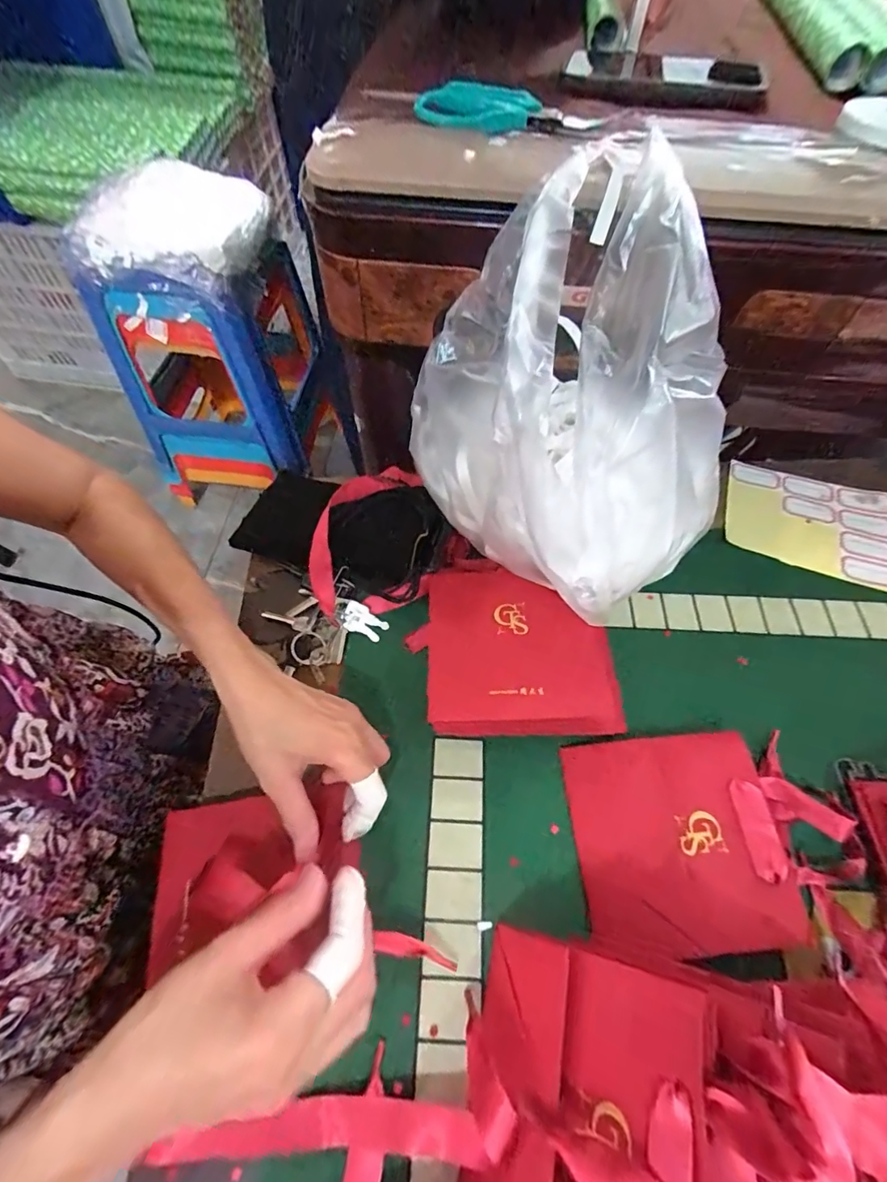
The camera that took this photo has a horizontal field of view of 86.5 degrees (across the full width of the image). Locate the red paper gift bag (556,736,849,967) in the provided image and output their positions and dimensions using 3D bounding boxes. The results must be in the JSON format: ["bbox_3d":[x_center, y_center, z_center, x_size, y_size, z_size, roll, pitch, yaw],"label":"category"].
[{"bbox_3d":[0.188,0.179,0.346,0.175,0.030,0.140,-3,60,-2],"label":"red paper gift bag"}]

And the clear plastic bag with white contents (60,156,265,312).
[{"bbox_3d":[-0.436,-0.589,0.758,0.267,0.089,0.215,6,60,3],"label":"clear plastic bag with white contents"}]

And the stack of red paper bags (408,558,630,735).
[{"bbox_3d":[0.056,0.047,0.410,0.166,0.047,0.153,1,60,0],"label":"stack of red paper bags"}]

